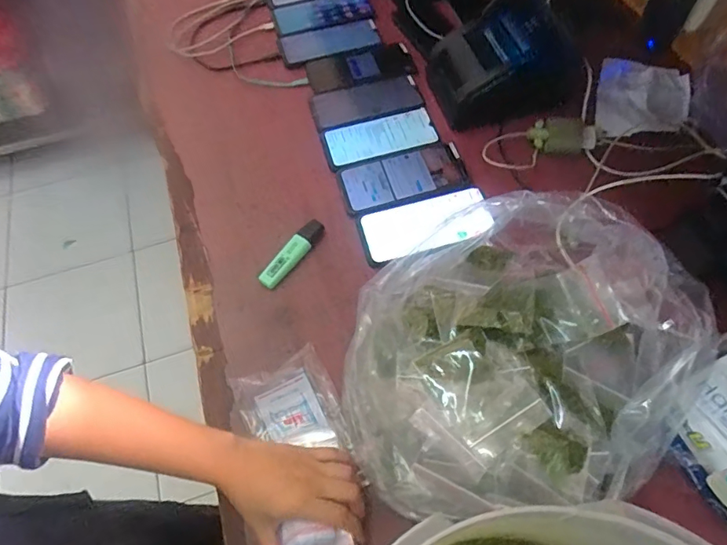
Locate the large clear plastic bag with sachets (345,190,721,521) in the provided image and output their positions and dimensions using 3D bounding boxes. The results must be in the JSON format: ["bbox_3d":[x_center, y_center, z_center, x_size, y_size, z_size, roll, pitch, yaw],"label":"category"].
[{"bbox_3d":[0.139,0.074,0.445,0.311,0.145,0.263,-4,61,1],"label":"large clear plastic bag with sachets"}]

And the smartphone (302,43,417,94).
[{"bbox_3d":[-0.008,-0.330,0.755,0.164,0.012,0.076,-12,61,-4],"label":"smartphone"}]

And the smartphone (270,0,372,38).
[{"bbox_3d":[-0.070,-0.454,0.828,0.174,0.015,0.079,-20,62,-8],"label":"smartphone"}]

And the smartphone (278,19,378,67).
[{"bbox_3d":[-0.055,-0.385,0.791,0.165,0.010,0.072,-17,61,-7],"label":"smartphone"}]

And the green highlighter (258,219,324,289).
[{"bbox_3d":[-0.091,-0.024,0.610,0.028,0.022,0.108,31,67,18],"label":"green highlighter"}]

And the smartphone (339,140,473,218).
[{"bbox_3d":[0.055,-0.129,0.646,0.171,0.013,0.085,-15,61,-5],"label":"smartphone"}]

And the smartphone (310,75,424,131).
[{"bbox_3d":[0.003,-0.261,0.721,0.162,0.006,0.082,-17,61,-7],"label":"smartphone"}]

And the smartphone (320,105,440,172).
[{"bbox_3d":[0.026,-0.196,0.684,0.164,0.007,0.076,-15,61,-6],"label":"smartphone"}]

